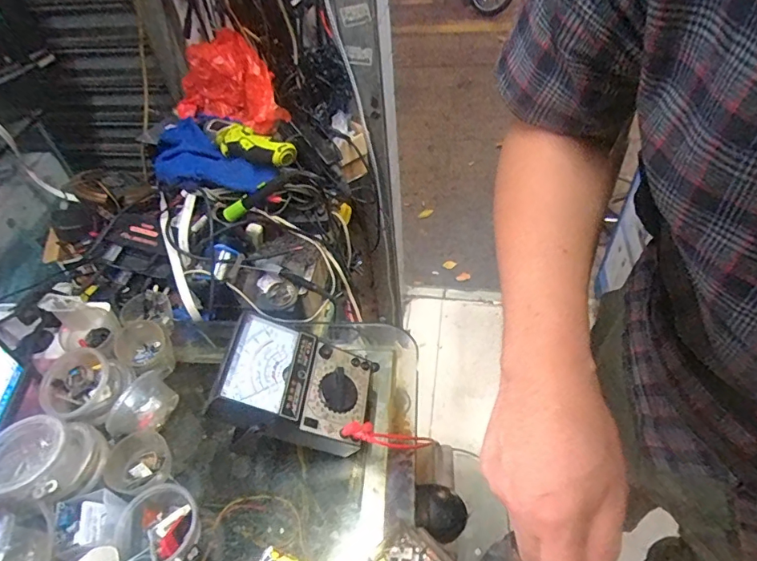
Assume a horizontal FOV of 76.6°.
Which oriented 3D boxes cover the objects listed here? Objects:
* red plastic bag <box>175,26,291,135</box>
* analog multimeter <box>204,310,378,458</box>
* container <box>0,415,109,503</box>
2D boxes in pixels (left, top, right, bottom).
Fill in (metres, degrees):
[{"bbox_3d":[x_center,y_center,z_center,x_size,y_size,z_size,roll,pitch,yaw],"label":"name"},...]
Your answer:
[{"bbox_3d":[-0.276,-0.372,0.900,0.235,0.121,0.110,16,52,19],"label":"red plastic bag"},{"bbox_3d":[-0.086,0.115,0.520,0.170,0.037,0.129,24,48,-19],"label":"analog multimeter"},{"bbox_3d":[-0.332,0.181,0.481,0.082,0.066,0.093,31,58,29],"label":"container"}]

